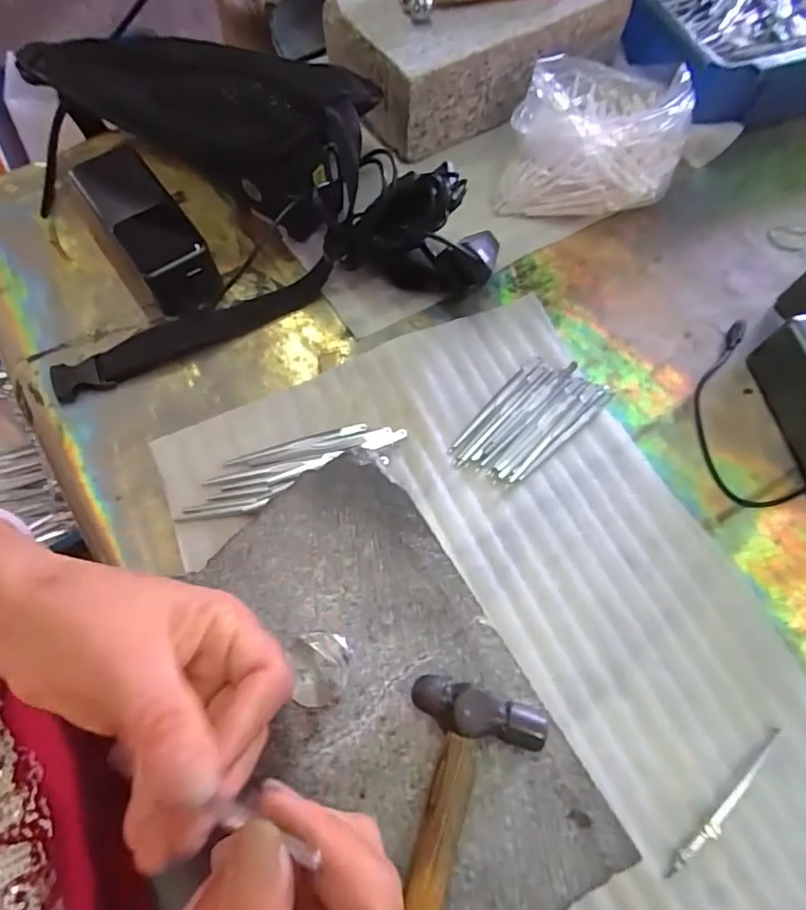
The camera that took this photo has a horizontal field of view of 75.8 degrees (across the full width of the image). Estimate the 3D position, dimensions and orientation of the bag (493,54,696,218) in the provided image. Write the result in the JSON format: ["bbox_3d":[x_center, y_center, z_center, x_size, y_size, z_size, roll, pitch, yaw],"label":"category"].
[{"bbox_3d":[0.164,-0.273,0.446,0.147,0.078,0.128,9,68,1],"label":"bag"}]

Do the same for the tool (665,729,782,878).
[{"bbox_3d":[0.187,0.200,0.295,0.105,0.005,0.010,-38,74,-15],"label":"tool"}]

